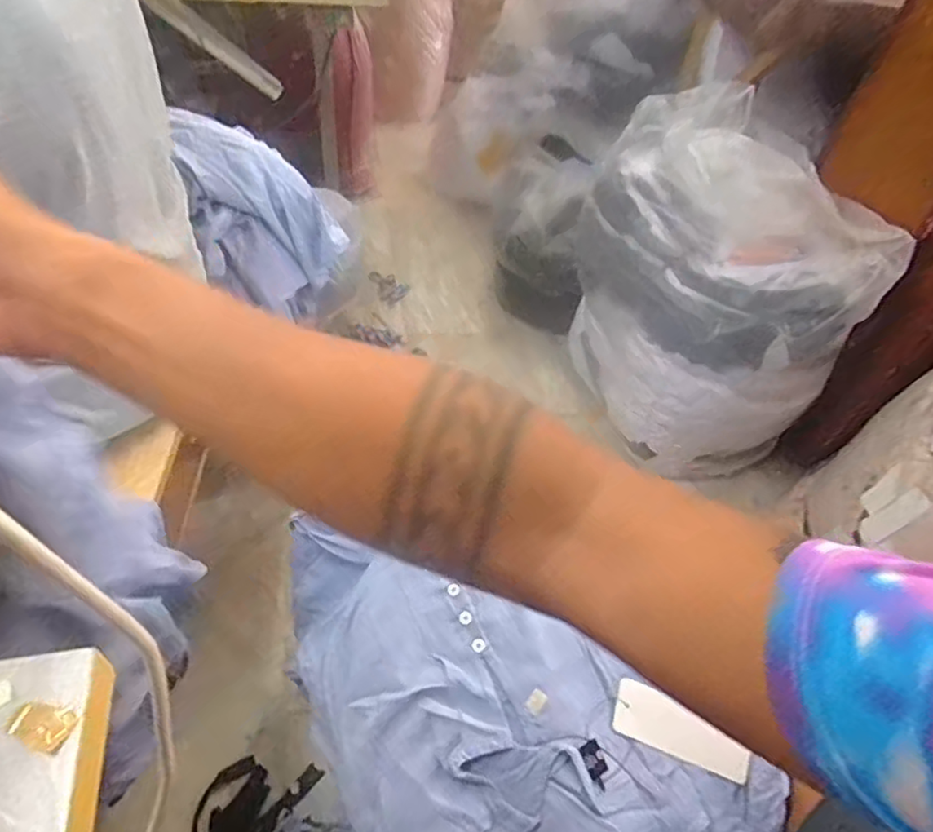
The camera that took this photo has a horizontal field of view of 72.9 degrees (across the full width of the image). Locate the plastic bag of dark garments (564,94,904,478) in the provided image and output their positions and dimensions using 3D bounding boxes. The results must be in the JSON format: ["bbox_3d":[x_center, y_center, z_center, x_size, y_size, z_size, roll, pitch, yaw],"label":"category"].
[{"bbox_3d":[0.495,-0.265,1.362,0.317,0.608,0.565,-18,54,-19],"label":"plastic bag of dark garments"}]

